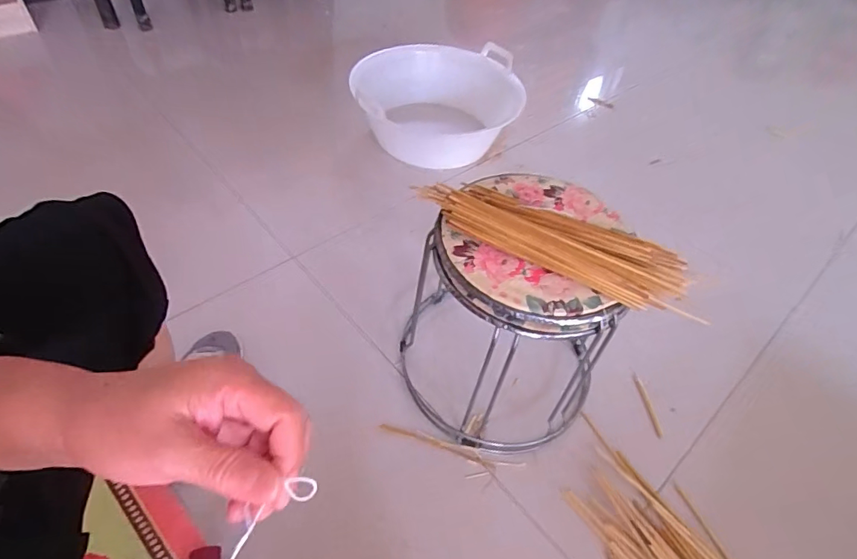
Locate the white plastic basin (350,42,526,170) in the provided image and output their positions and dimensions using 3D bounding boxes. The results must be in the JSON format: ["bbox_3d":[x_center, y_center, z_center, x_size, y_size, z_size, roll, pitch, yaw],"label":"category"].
[{"bbox_3d":[0.021,-0.512,1.399,0.495,0.186,0.430,8,49,1],"label":"white plastic basin"}]

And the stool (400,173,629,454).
[{"bbox_3d":[0.143,0.069,0.754,0.279,0.337,0.301,3,49,-4],"label":"stool"}]

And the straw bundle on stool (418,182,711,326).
[{"bbox_3d":[0.162,-0.060,0.625,0.358,0.035,0.104,23,51,13],"label":"straw bundle on stool"}]

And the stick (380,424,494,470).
[{"bbox_3d":[0.015,0.276,0.794,0.195,0.005,0.017,17,50,9],"label":"stick"}]

